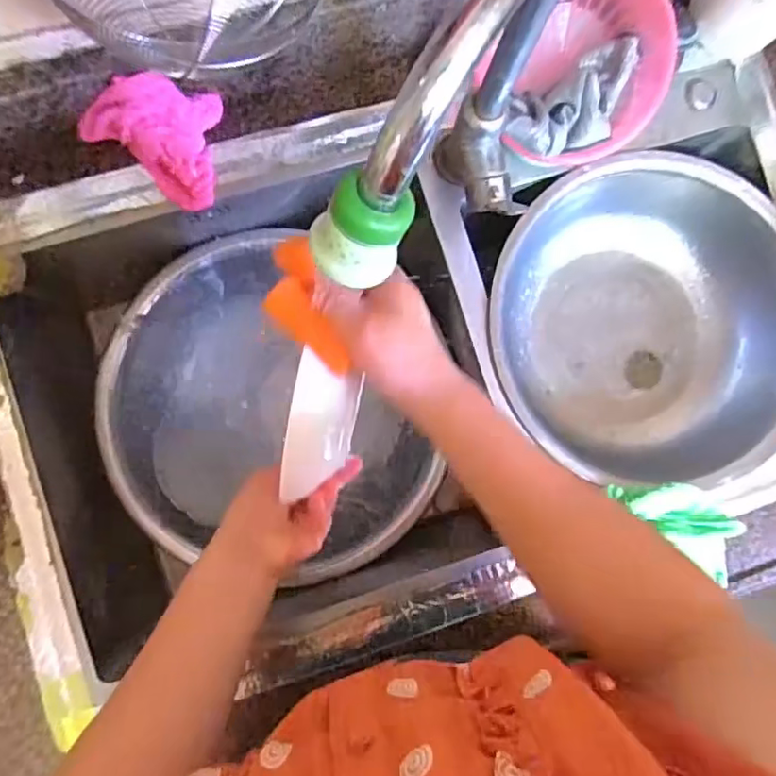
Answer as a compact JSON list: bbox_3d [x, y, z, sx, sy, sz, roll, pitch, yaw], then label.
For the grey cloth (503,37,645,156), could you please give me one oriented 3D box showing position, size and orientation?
[{"bbox_3d":[0.173,-0.259,0.533,0.147,0.029,0.075,-34,89,-7],"label":"grey cloth"}]

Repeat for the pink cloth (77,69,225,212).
[{"bbox_3d":[-0.198,-0.235,0.523,0.115,0.066,0.095,33,84,-2],"label":"pink cloth"}]

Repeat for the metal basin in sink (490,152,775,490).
[{"bbox_3d":[0.269,-0.064,0.635,0.330,0.109,0.323,0,86,-5],"label":"metal basin in sink"}]

